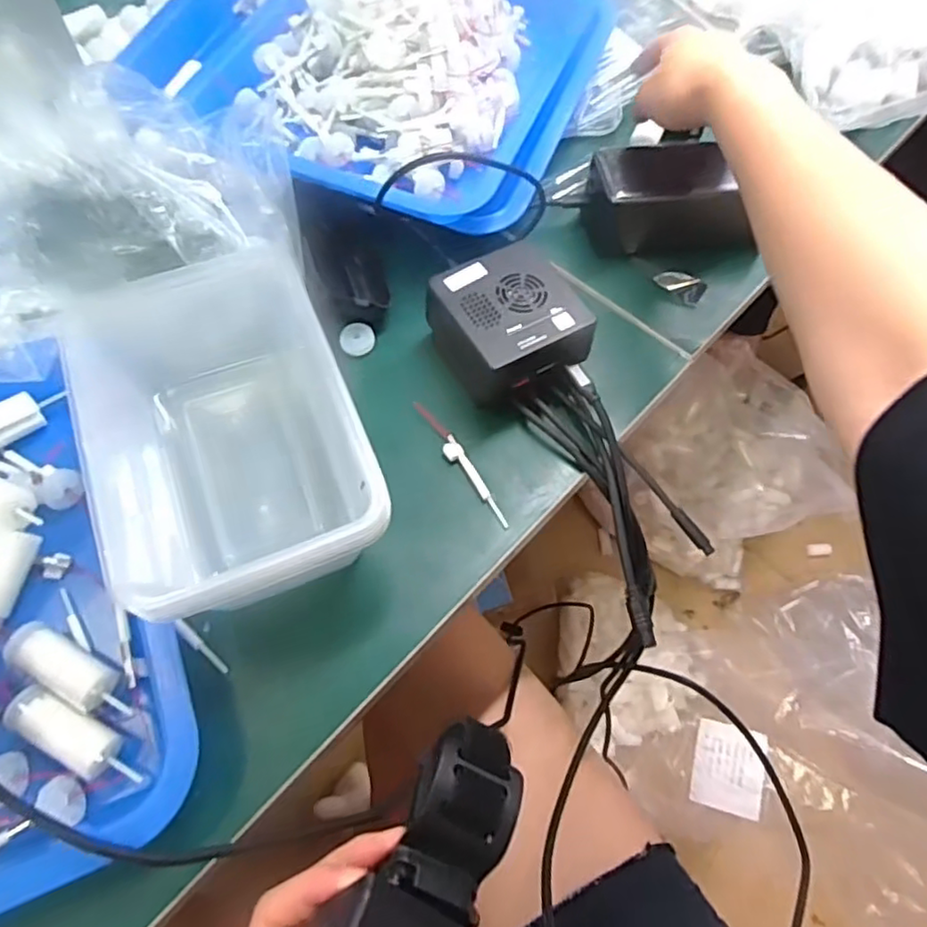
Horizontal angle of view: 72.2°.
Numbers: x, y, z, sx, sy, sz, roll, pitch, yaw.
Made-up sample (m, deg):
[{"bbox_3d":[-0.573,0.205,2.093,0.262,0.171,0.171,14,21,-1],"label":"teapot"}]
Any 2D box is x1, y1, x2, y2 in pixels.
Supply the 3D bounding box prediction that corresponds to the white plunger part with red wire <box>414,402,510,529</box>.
[{"bbox_3d":[-0.002,-0.001,0.368,0.011,0.004,0.093,-27,67,-16],"label":"white plunger part with red wire"}]

